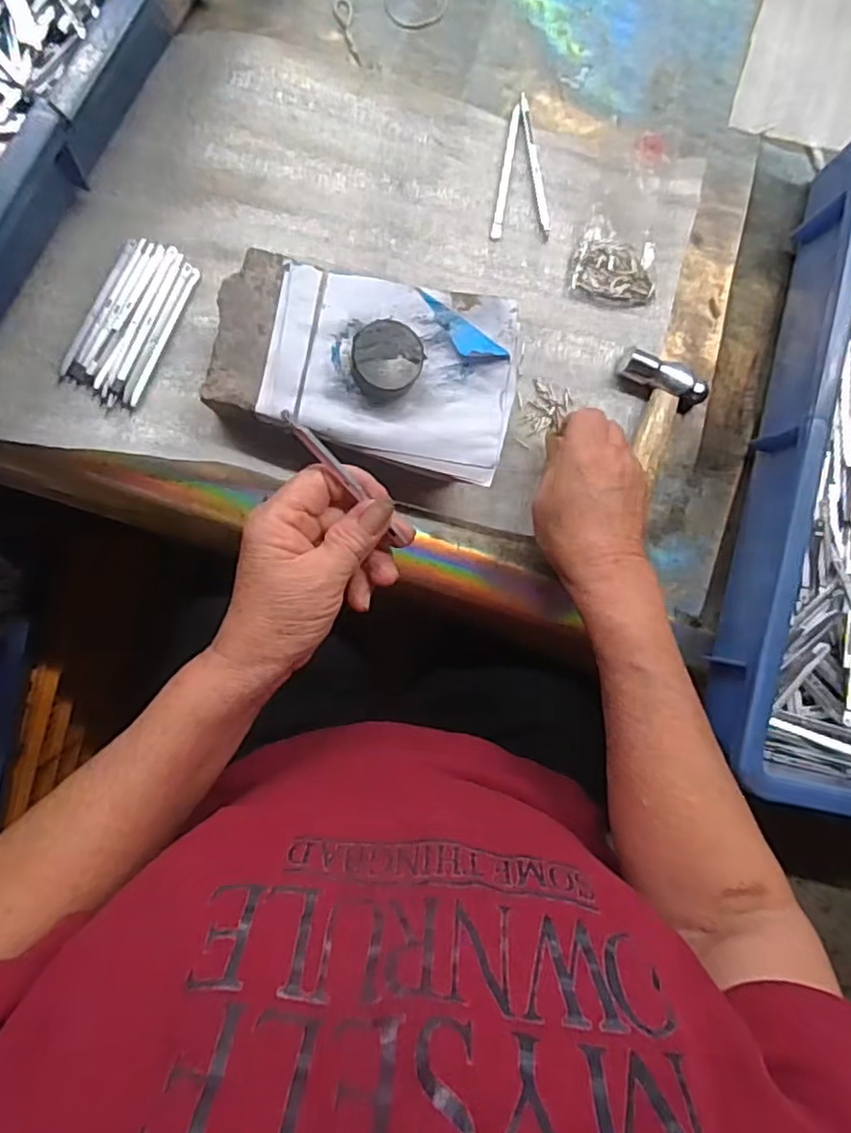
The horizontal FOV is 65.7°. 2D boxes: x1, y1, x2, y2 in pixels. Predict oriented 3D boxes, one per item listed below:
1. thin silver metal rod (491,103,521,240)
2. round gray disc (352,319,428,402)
[{"bbox_3d":[0.053,-0.257,0.429,0.007,0.005,0.088,9,88,-9],"label":"thin silver metal rod"},{"bbox_3d":[-0.022,-0.113,0.364,0.037,0.024,0.038,0,89,-9],"label":"round gray disc"}]

